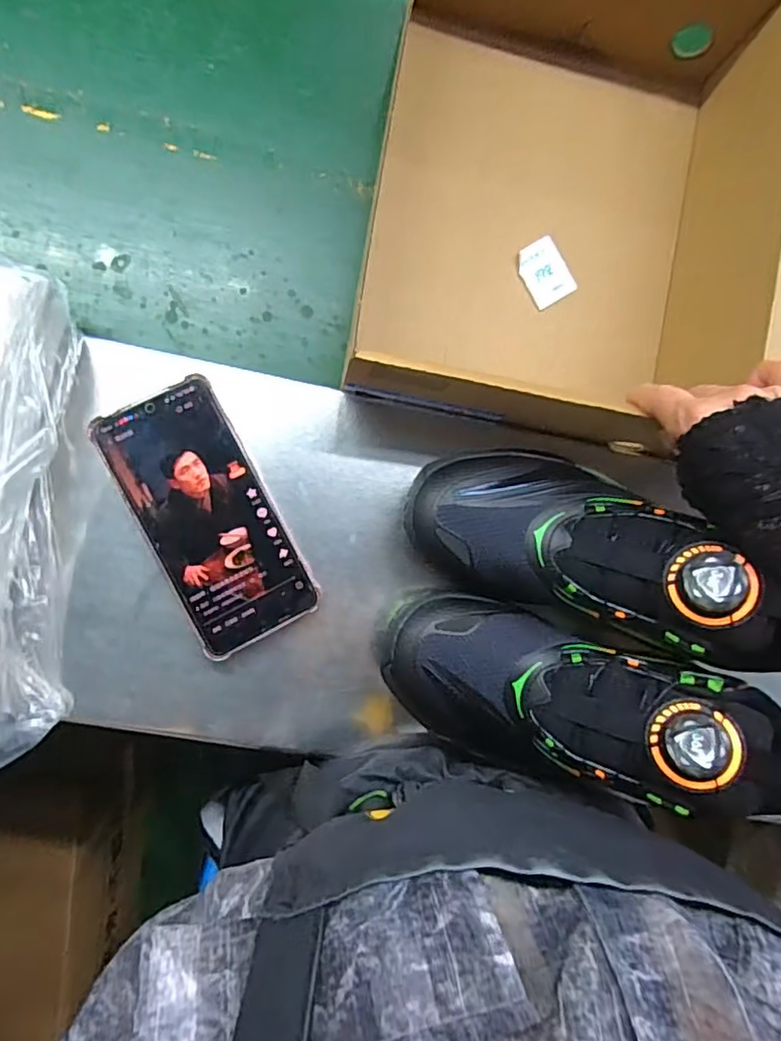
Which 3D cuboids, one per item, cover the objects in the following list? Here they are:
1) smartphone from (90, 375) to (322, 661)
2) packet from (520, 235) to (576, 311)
[{"bbox_3d":[-0.113,-0.002,0.374,0.076,0.016,0.162,-28,91,-7],"label":"smartphone"},{"bbox_3d":[0.115,-0.185,0.443,0.036,0.004,0.045,-31,91,-7],"label":"packet"}]

